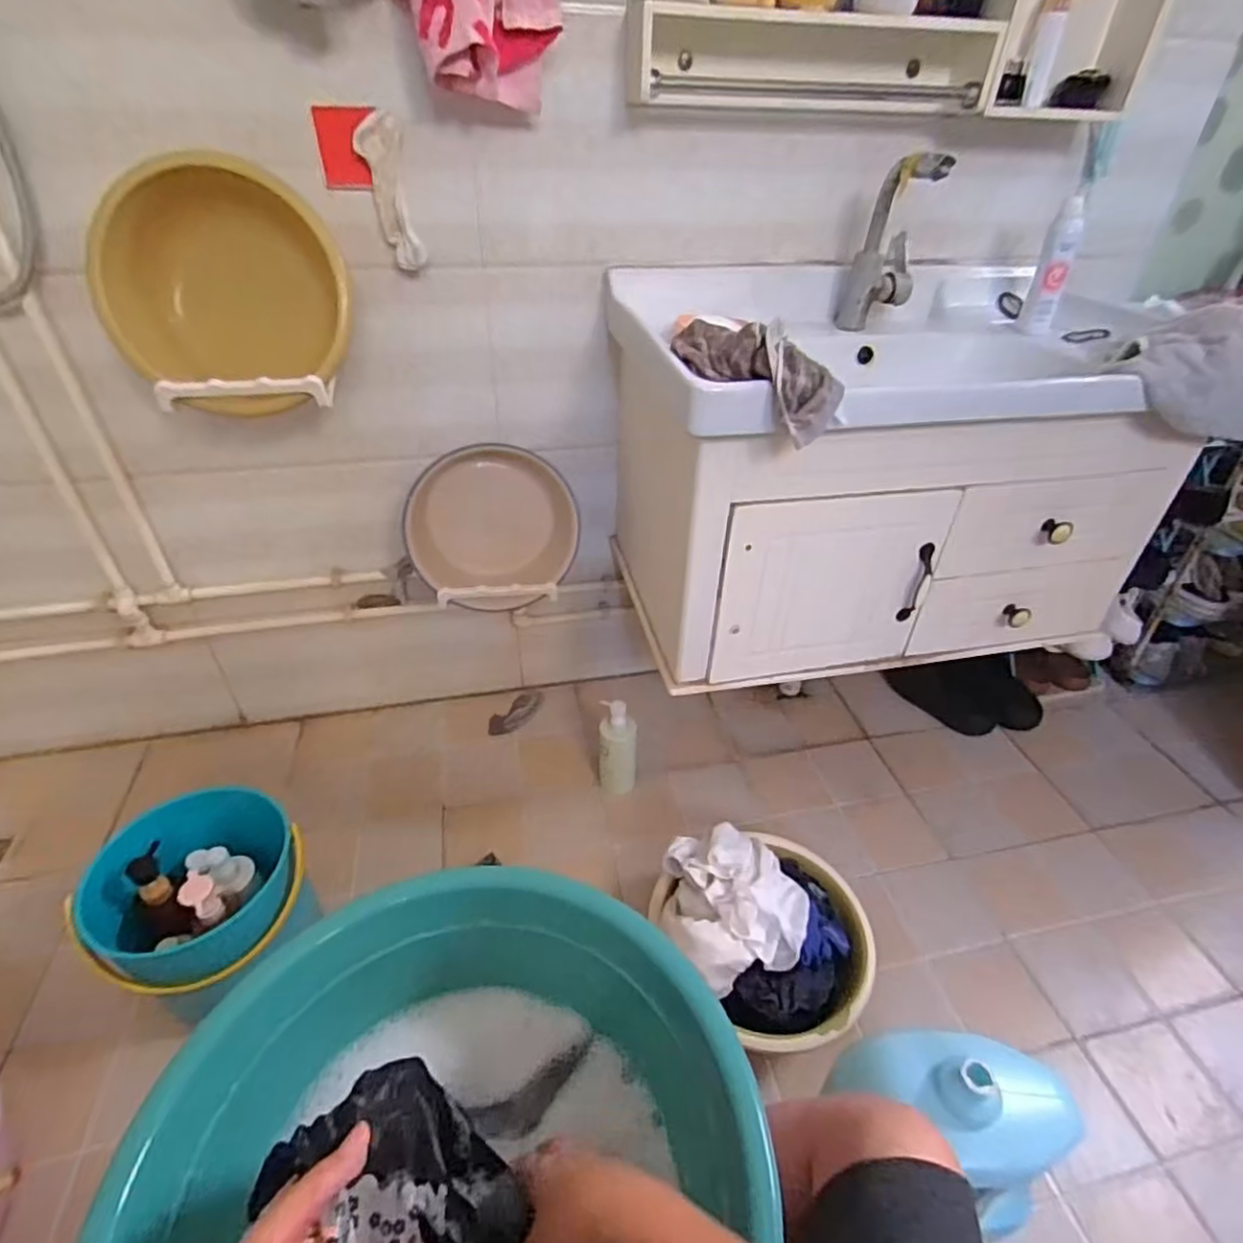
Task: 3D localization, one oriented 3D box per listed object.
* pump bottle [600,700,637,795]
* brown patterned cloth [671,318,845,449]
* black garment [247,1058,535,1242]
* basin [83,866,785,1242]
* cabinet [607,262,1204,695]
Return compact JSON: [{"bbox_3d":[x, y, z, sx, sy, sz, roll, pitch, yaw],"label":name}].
[{"bbox_3d":[-0.007,0.253,1.274,0.072,0.206,0.074,0,38,-3],"label":"pump bottle"},{"bbox_3d":[0.143,-0.288,0.753,0.076,0.086,0.214,-29,47,-33],"label":"brown patterned cloth"},{"bbox_3d":[-0.136,0.369,0.399,0.117,0.176,0.131,19,41,21],"label":"black garment"},{"bbox_3d":[-0.120,0.415,0.472,0.403,0.159,0.389,1,38,-1],"label":"basin"},{"bbox_3d":[0.393,-0.252,1.090,0.766,0.487,0.499,-9,39,-13],"label":"cabinet"}]

